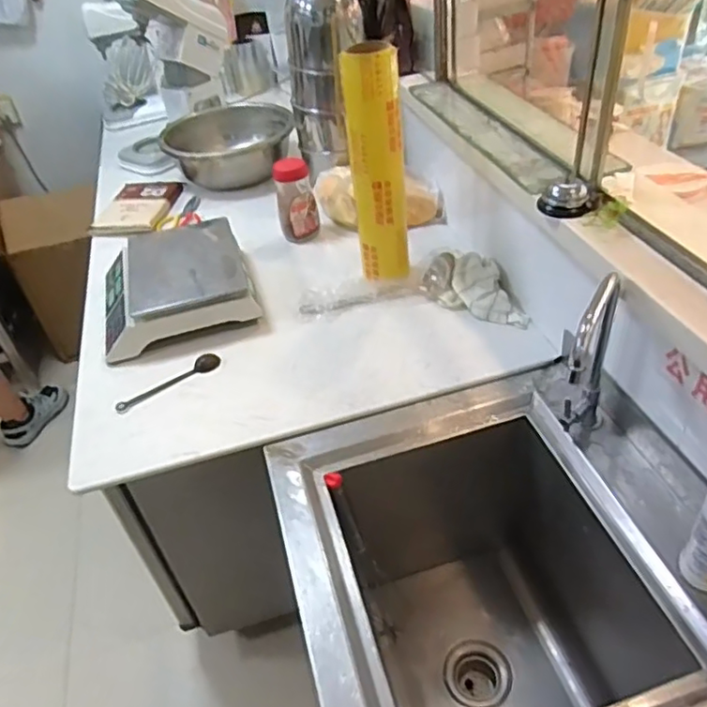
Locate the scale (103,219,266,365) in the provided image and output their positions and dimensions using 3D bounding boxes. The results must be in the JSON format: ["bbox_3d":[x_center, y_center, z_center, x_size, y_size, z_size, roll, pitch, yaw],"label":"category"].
[{"bbox_3d":[-0.393,-0.156,1.363,0.314,0.095,0.358,-16,41,-9],"label":"scale"}]

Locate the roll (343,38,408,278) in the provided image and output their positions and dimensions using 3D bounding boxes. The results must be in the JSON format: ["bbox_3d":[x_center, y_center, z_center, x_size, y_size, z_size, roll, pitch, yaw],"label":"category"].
[{"bbox_3d":[0.050,-0.342,1.197,0.085,0.484,0.079,15,45,25],"label":"roll"}]

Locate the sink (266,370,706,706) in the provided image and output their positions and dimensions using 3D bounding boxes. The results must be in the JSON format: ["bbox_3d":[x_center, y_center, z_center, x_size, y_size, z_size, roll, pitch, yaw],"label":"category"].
[{"bbox_3d":[0.184,0.442,0.982,0.480,0.452,0.608,-14,40,-8],"label":"sink"}]

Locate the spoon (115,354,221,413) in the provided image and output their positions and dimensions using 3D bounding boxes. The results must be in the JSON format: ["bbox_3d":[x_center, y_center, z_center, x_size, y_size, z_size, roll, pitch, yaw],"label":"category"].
[{"bbox_3d":[-0.353,0.055,1.171,0.208,0.016,0.043,-29,45,-24],"label":"spoon"}]

